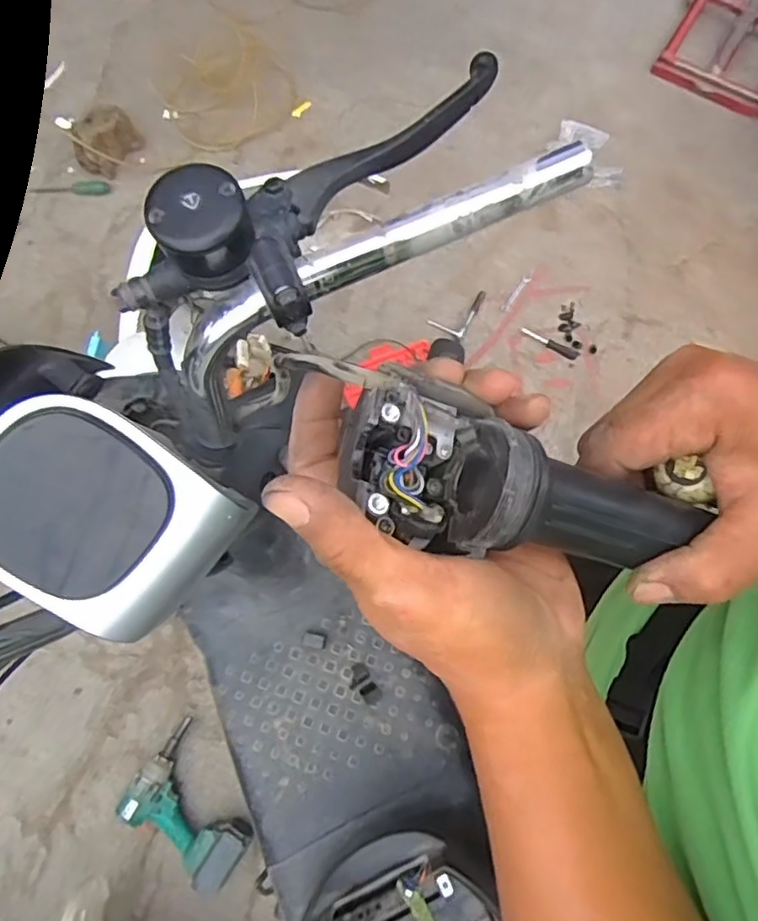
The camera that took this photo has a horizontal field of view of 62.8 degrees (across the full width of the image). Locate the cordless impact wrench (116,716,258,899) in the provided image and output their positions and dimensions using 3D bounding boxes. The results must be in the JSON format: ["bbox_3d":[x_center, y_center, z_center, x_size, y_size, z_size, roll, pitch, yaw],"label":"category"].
[{"bbox_3d":[-0.350,0.656,1.173,0.254,0.085,0.188,38,76,10],"label":"cordless impact wrench"}]

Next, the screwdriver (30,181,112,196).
[{"bbox_3d":[-0.776,-0.689,1.576,0.186,0.027,0.038,0,73,-1],"label":"screwdriver"}]

